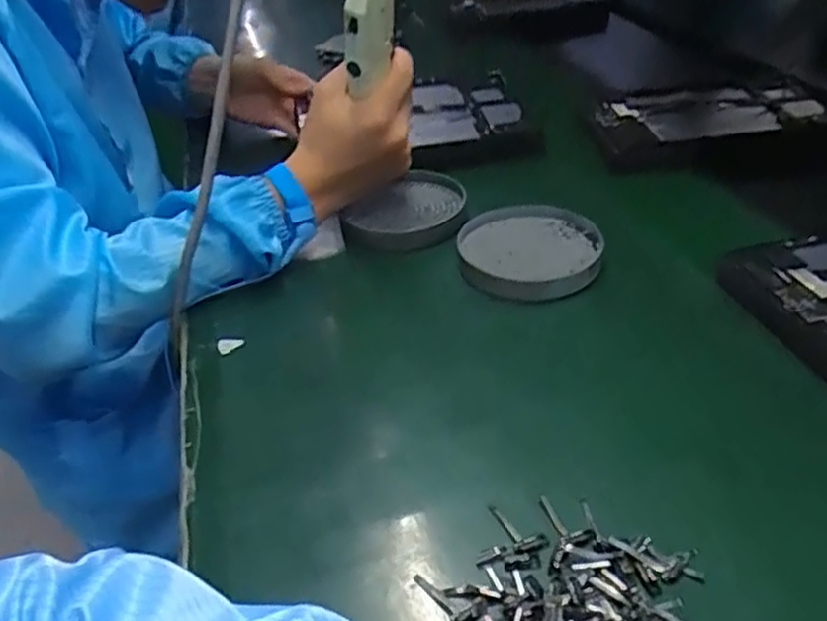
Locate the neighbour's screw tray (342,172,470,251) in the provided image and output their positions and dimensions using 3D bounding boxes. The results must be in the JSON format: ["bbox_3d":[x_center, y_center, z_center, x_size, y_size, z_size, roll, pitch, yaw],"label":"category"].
[{"bbox_3d":[-0.006,-0.092,0.654,0.105,0.025,0.111,-4,34,2],"label":"neighbour's screw tray"}]

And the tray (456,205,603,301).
[{"bbox_3d":[0.095,-0.050,0.586,0.113,0.024,0.111,-3,34,2],"label":"tray"}]

